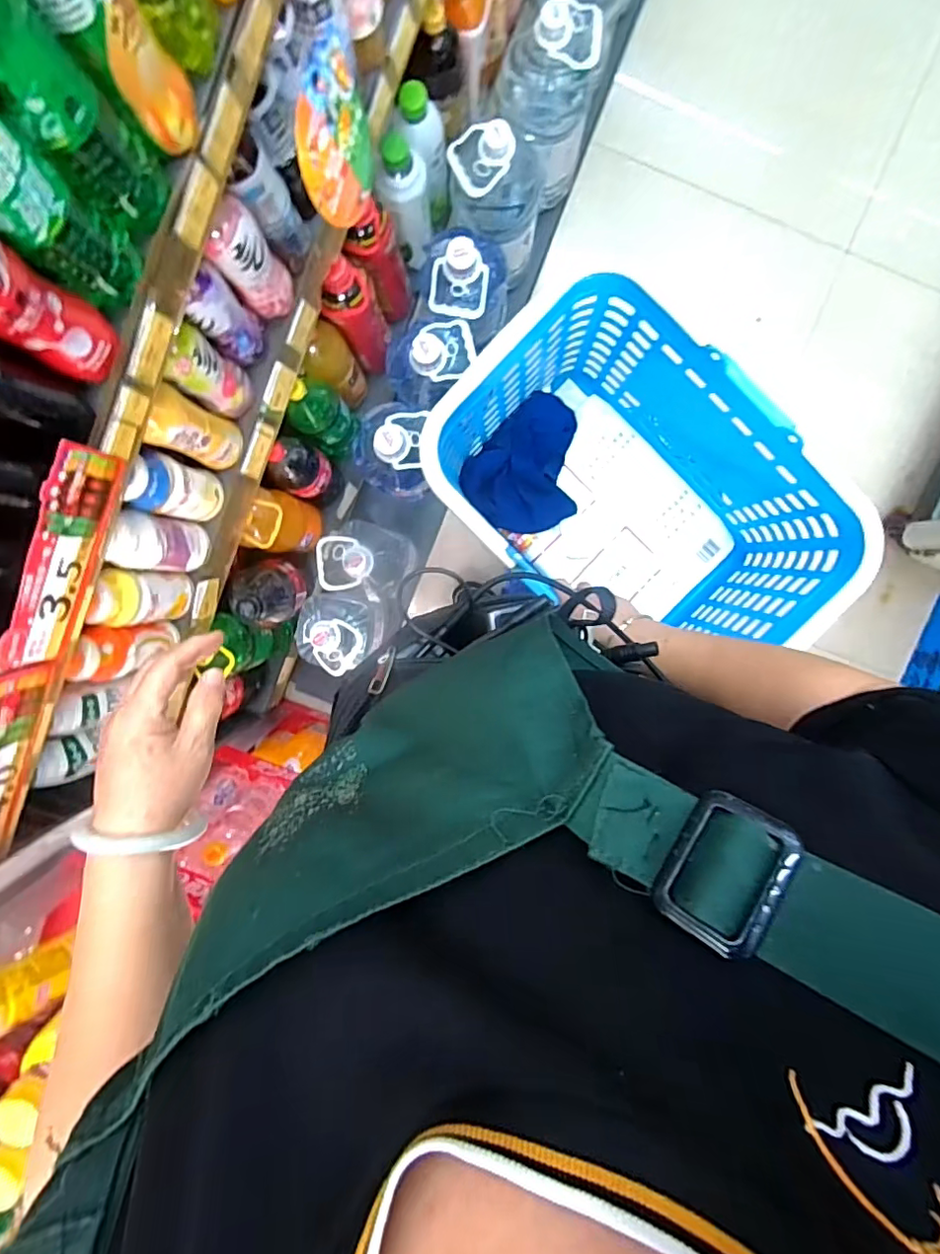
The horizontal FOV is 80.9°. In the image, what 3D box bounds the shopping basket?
[{"bbox_3d":[0.195,-0.158,0.650,0.406,0.250,0.272,43,95,-6],"label":"shopping basket"}]

